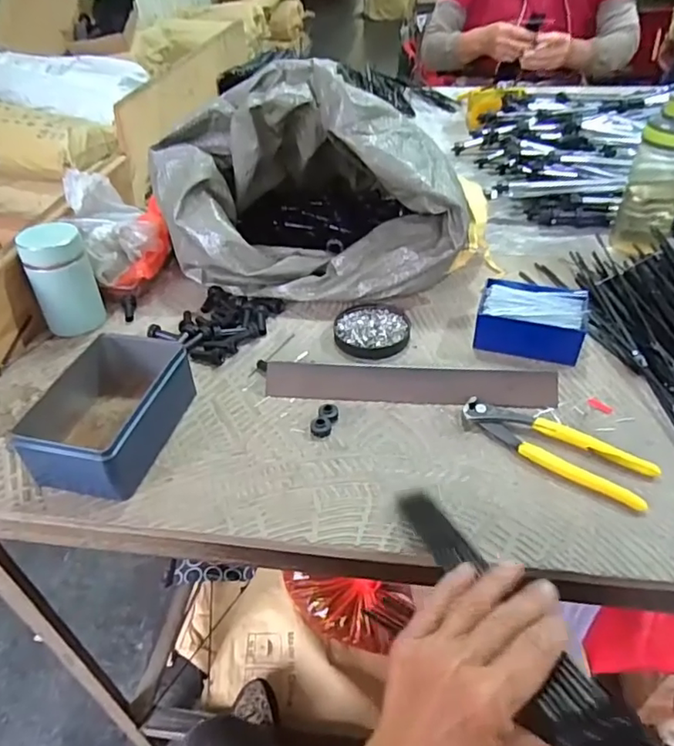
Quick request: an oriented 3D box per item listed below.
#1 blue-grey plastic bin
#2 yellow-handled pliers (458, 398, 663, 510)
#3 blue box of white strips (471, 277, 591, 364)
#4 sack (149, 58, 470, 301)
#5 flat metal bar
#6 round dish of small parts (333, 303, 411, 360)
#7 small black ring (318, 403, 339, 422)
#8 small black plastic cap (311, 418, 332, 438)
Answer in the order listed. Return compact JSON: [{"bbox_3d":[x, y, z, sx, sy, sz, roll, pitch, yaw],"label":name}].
[{"bbox_3d":[-0.206,0.033,0.518,0.105,0.063,0.148,8,43,12],"label":"blue-grey plastic bin"},{"bbox_3d":[0.188,0.063,0.496,0.162,0.013,0.051,25,49,28],"label":"yellow-handled pliers"},{"bbox_3d":[0.210,-0.058,0.612,0.108,0.040,0.083,11,43,15],"label":"blue box of white strips"},{"bbox_3d":[-0.024,-0.245,0.687,0.355,0.212,0.252,5,42,9],"label":"sack"},{"bbox_3d":[0.071,0.011,0.555,0.279,0.007,0.035,2,80,5],"label":"flat metal bar"},{"bbox_3d":[0.040,-0.052,0.641,0.083,0.016,0.088,-2,42,2],"label":"round dish of small parts"},{"bbox_3d":[-0.008,0.039,0.534,0.017,0.011,0.018,-2,42,2],"label":"small black ring"},{"bbox_3d":[-0.015,0.049,0.523,0.019,0.013,0.017,-6,42,-3],"label":"small black plastic cap"}]

